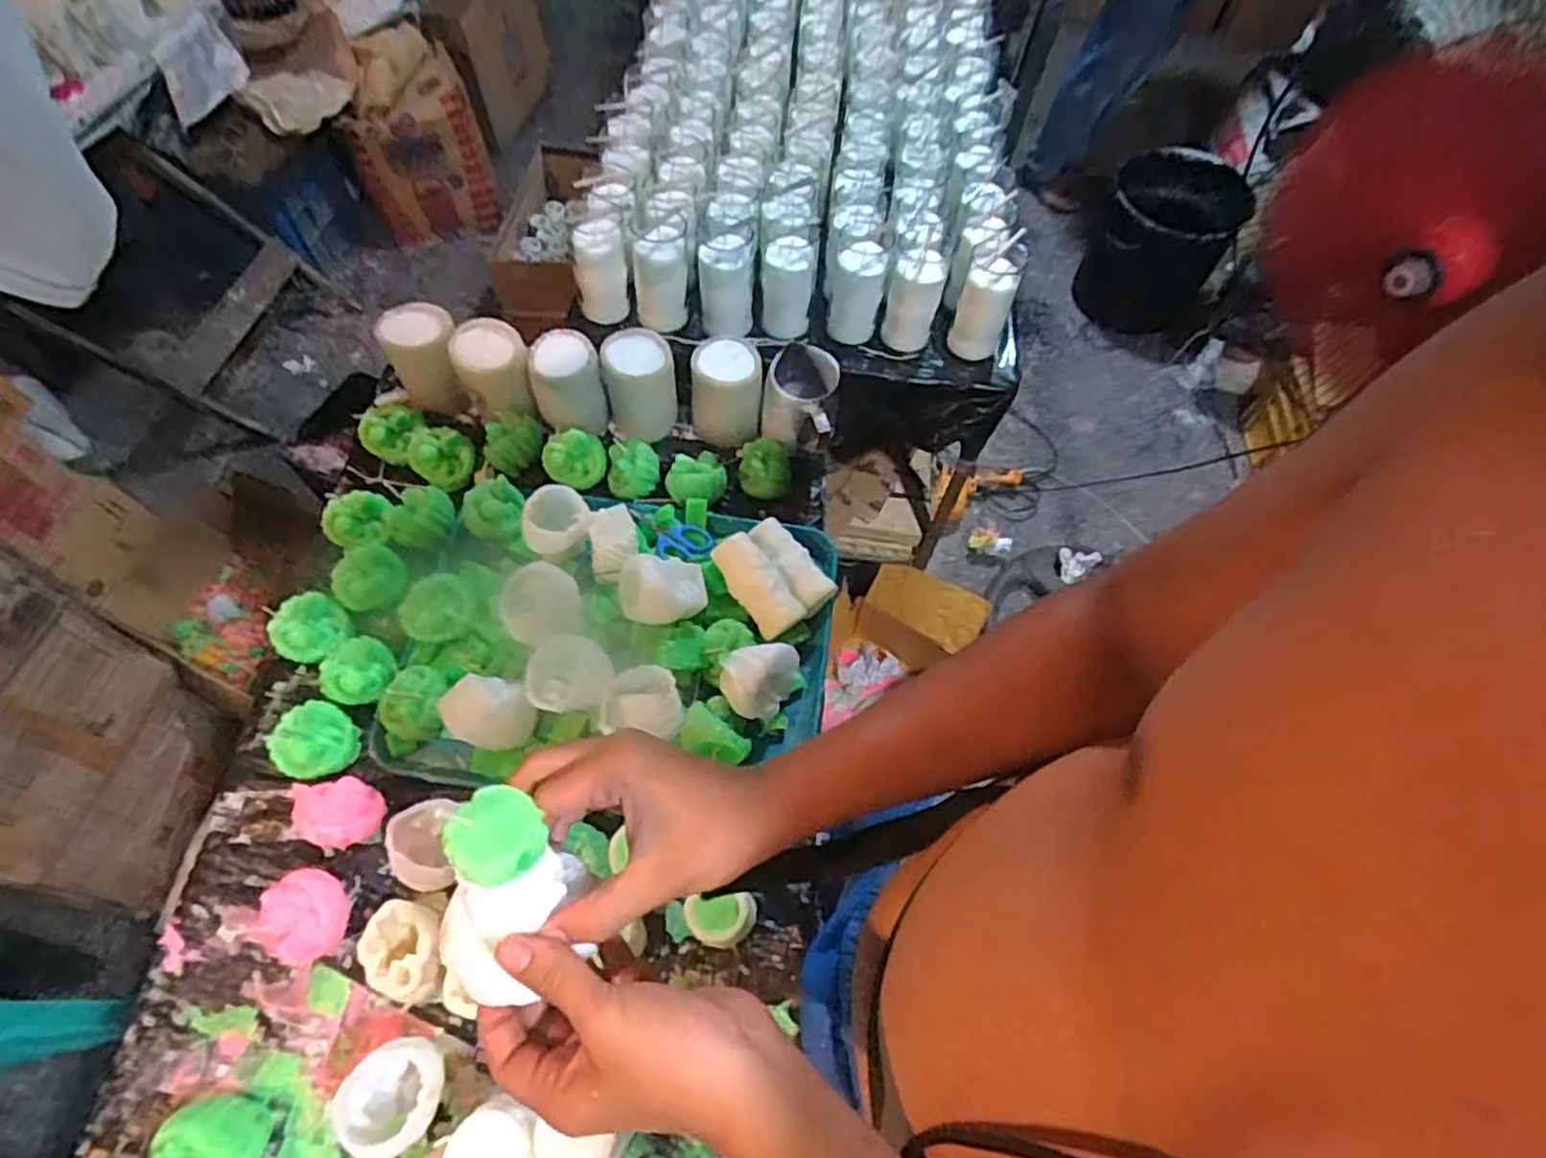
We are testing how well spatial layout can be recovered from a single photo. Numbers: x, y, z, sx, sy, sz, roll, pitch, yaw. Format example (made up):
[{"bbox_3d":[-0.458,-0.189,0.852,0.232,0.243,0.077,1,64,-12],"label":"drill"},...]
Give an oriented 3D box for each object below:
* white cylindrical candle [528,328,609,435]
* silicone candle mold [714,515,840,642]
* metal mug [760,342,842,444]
[{"bbox_3d":[-0.243,-0.238,0.882,0.082,0.101,0.072,-2,62,-5],"label":"white cylindrical candle"},{"bbox_3d":[0.001,-0.004,0.793,0.115,0.043,0.108,49,44,8],"label":"silicone candle mold"},{"bbox_3d":[0.034,-0.221,0.888,0.082,0.086,0.099,10,62,2],"label":"metal mug"}]

